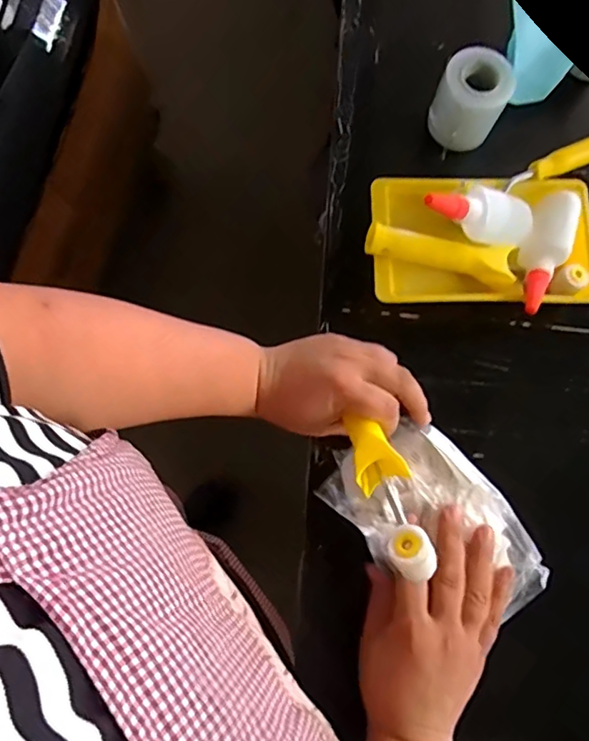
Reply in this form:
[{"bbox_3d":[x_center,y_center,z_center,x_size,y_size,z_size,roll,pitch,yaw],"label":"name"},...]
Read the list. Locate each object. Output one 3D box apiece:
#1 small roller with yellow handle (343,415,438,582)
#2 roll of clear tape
[{"bbox_3d":[0.063,0.080,0.372,0.034,0.032,0.127,-10,34,-4],"label":"small roller with yellow handle"},{"bbox_3d":[0.164,-0.251,0.523,0.060,0.069,0.060,0,76,-1],"label":"roll of clear tape"}]

